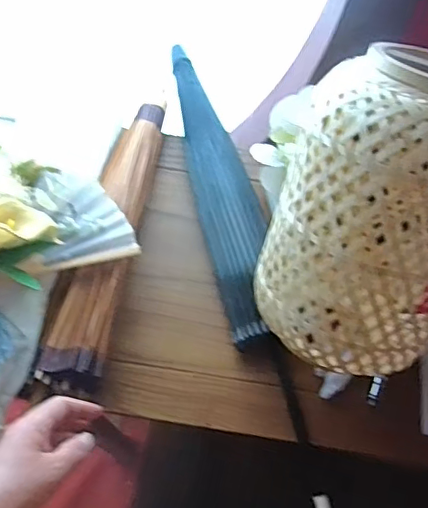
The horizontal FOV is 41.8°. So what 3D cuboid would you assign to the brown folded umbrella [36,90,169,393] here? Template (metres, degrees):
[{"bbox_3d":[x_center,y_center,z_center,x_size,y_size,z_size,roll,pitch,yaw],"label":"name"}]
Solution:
[{"bbox_3d":[-0.128,-0.039,0.684,0.076,0.058,0.410,7,64,3],"label":"brown folded umbrella"}]

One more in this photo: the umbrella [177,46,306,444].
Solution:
[{"bbox_3d":[0.021,-0.046,0.736,0.077,0.059,0.554,-13,65,-6],"label":"umbrella"}]

